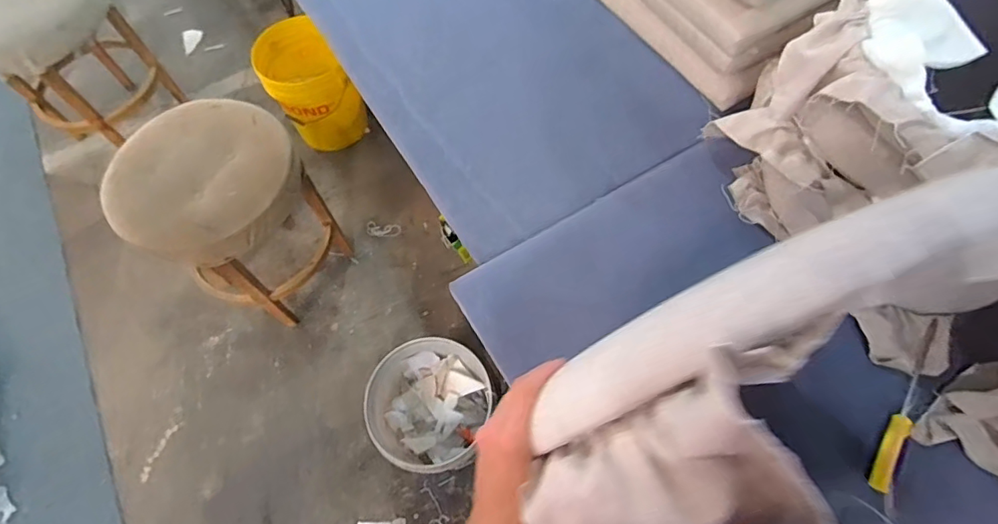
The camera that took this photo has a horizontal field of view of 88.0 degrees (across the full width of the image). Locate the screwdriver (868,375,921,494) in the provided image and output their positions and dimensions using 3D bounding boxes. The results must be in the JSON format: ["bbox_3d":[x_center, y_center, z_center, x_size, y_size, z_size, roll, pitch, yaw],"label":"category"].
[{"bbox_3d":[0.574,0.243,0.740,0.028,0.023,0.182,29,69,14],"label":"screwdriver"}]

